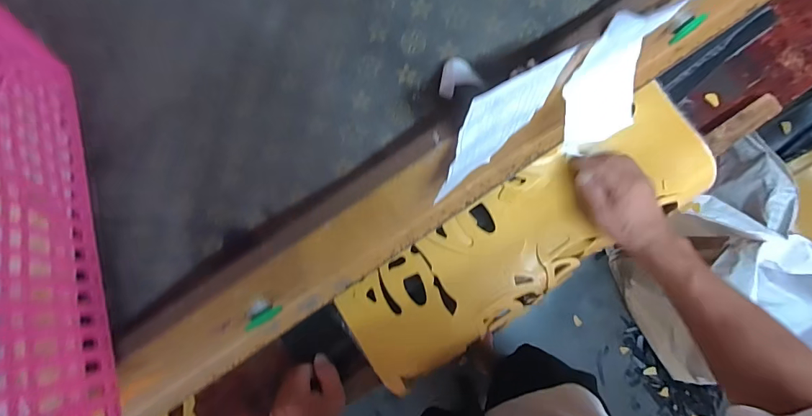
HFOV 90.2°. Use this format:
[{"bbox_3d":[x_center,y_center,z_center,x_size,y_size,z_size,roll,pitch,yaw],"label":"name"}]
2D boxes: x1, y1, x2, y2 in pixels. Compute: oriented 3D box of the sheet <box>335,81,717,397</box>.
[{"bbox_3d":[0.173,0.043,0.584,0.556,0.053,0.166,-33,81,-1],"label":"sheet"}]

